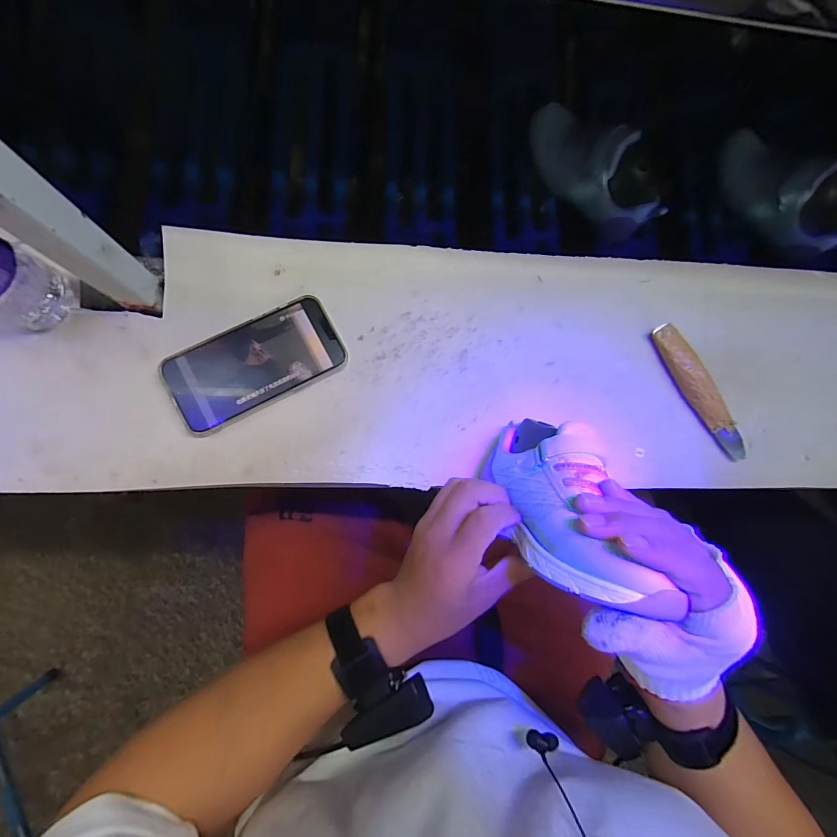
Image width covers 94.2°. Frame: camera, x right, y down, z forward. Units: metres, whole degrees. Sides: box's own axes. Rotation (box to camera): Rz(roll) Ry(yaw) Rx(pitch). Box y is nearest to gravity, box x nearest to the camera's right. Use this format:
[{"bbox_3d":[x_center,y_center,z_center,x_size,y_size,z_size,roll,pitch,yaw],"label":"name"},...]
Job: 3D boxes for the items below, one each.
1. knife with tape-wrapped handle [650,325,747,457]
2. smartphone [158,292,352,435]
[{"bbox_3d":[0.313,-0.030,0.429,0.027,0.027,0.167,-30,89,-9],"label":"knife with tape-wrapped handle"},{"bbox_3d":[-0.156,-0.054,0.376,0.160,0.011,0.081,-29,89,-9],"label":"smartphone"}]

